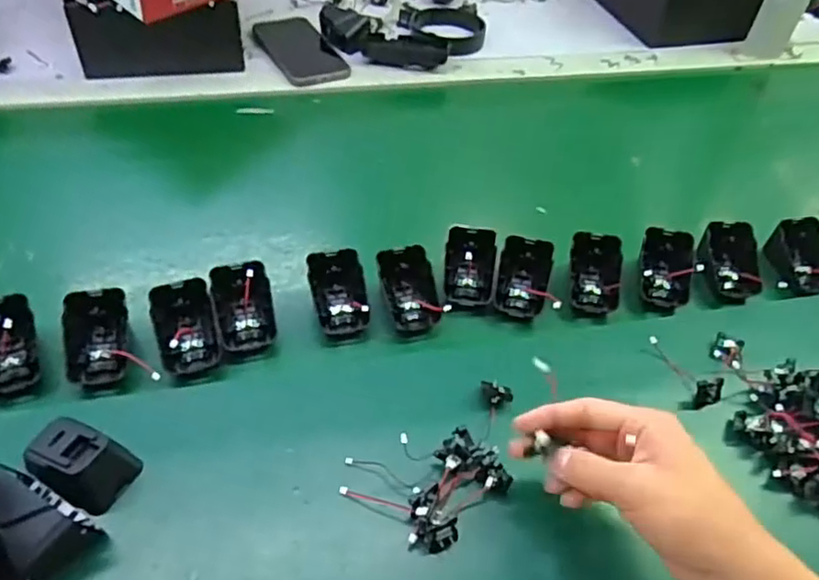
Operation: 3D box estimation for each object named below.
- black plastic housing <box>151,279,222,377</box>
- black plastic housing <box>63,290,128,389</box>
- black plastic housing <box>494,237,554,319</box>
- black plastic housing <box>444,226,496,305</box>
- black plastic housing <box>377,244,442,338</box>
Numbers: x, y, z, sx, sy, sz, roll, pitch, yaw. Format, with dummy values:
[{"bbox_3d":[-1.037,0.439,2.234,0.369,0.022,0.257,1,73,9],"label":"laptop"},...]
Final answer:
[{"bbox_3d":[-0.168,0.030,0.494,0.047,0.021,0.074,2,82,-18],"label":"black plastic housing"},{"bbox_3d":[-0.228,0.036,0.479,0.049,0.041,0.059,-7,48,-11],"label":"black plastic housing"},{"bbox_3d":[0.096,-0.010,0.557,0.044,0.024,0.071,11,85,7],"label":"black plastic housing"},{"bbox_3d":[0.049,-0.019,0.558,0.044,0.017,0.071,-6,86,-13],"label":"black plastic housing"},{"bbox_3d":[0.001,0.000,0.537,0.043,0.041,0.060,-12,49,-15],"label":"black plastic housing"}]

